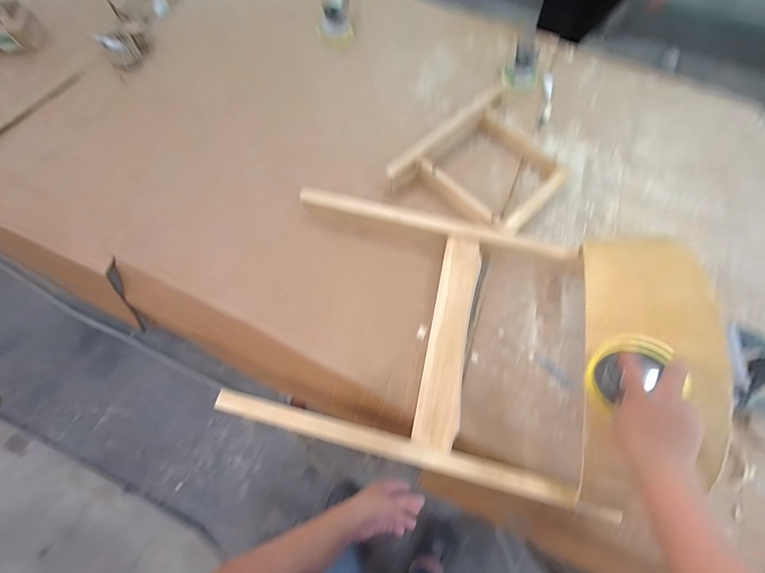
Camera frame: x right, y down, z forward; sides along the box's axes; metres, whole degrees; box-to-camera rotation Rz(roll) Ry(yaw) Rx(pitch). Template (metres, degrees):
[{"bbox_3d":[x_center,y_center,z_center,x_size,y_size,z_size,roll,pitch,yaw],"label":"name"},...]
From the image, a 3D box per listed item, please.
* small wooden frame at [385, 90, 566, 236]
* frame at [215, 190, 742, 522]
[{"bbox_3d":[0.279,-0.312,0.850,0.325,0.067,0.456,42,71,13],"label":"small wooden frame"},{"bbox_3d":[0.116,0.047,0.597,0.705,0.264,0.516,13,70,4],"label":"frame"}]

